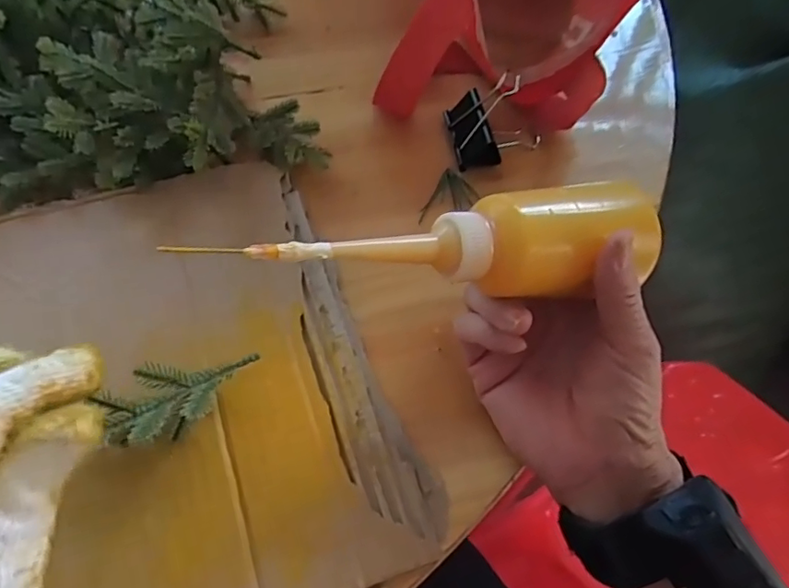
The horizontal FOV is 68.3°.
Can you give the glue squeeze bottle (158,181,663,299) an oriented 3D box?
[{"bbox_3d":[0.026,-0.021,0.240,0.183,0.032,0.040,-5,60,-15],"label":"glue squeeze bottle"}]

